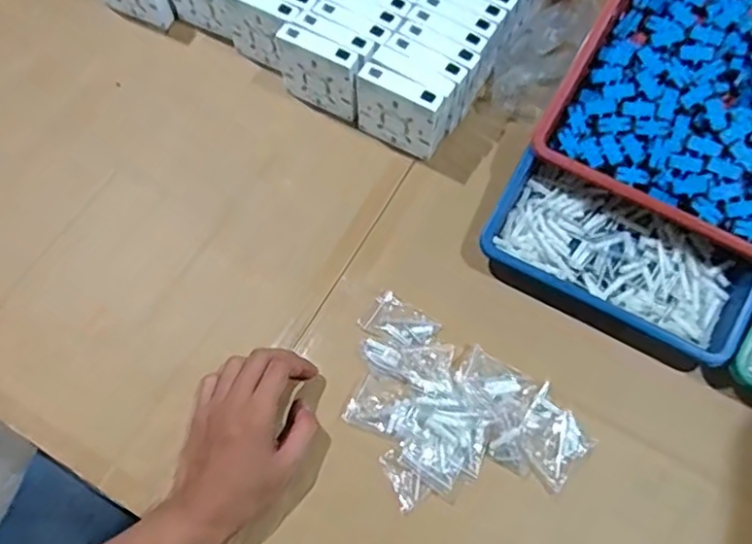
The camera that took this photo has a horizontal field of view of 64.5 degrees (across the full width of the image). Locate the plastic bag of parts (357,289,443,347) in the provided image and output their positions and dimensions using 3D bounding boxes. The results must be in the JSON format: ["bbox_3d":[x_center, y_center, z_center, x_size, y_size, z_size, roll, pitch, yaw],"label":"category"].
[{"bbox_3d":[0.023,0.048,0.557,0.066,0.011,0.045,31,71,13],"label":"plastic bag of parts"}]

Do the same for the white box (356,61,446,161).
[{"bbox_3d":[0.023,-0.160,0.602,0.088,0.082,0.026,25,69,11],"label":"white box"}]

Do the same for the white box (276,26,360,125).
[{"bbox_3d":[-0.059,-0.204,0.629,0.096,0.096,0.021,31,71,13],"label":"white box"}]

